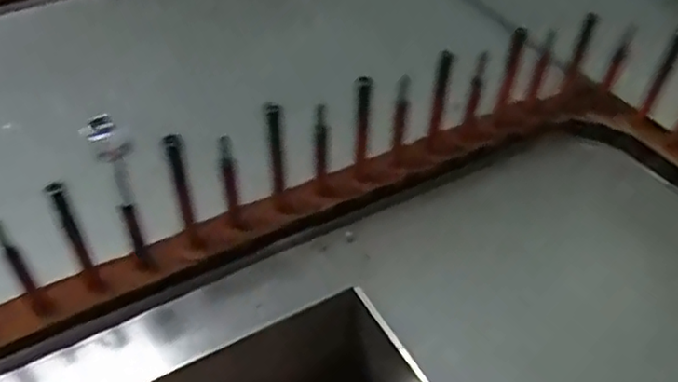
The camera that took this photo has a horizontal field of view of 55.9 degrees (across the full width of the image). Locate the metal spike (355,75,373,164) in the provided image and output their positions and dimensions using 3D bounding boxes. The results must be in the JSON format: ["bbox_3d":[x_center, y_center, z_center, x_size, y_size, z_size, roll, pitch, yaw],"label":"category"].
[{"bbox_3d":[0.026,-0.076,0.703,0.016,0.114,0.017,2,44,4],"label":"metal spike"}]

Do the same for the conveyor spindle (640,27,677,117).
[{"bbox_3d":[0.401,-0.144,0.790,0.015,0.177,0.016,16,69,17],"label":"conveyor spindle"}]

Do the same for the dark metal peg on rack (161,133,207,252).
[{"bbox_3d":[-0.149,-0.001,0.615,0.017,0.128,0.012,24,49,24],"label":"dark metal peg on rack"}]

